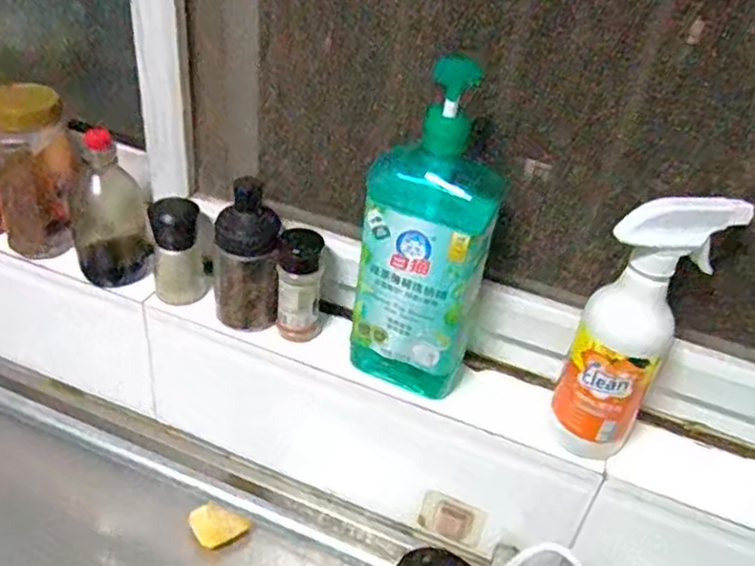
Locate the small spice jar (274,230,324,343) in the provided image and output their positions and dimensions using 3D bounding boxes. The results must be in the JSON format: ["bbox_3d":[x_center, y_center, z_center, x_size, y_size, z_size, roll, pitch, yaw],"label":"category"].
[{"bbox_3d":[-0.070,0.003,0.625,0.039,0.096,0.043,0,38,-10],"label":"small spice jar"}]

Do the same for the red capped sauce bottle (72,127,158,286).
[{"bbox_3d":[-0.250,-0.064,0.648,0.067,0.146,0.051,-11,41,-22],"label":"red capped sauce bottle"}]

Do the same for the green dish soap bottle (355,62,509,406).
[{"bbox_3d":[0.040,-0.030,0.542,0.092,0.261,0.055,20,39,16],"label":"green dish soap bottle"}]

